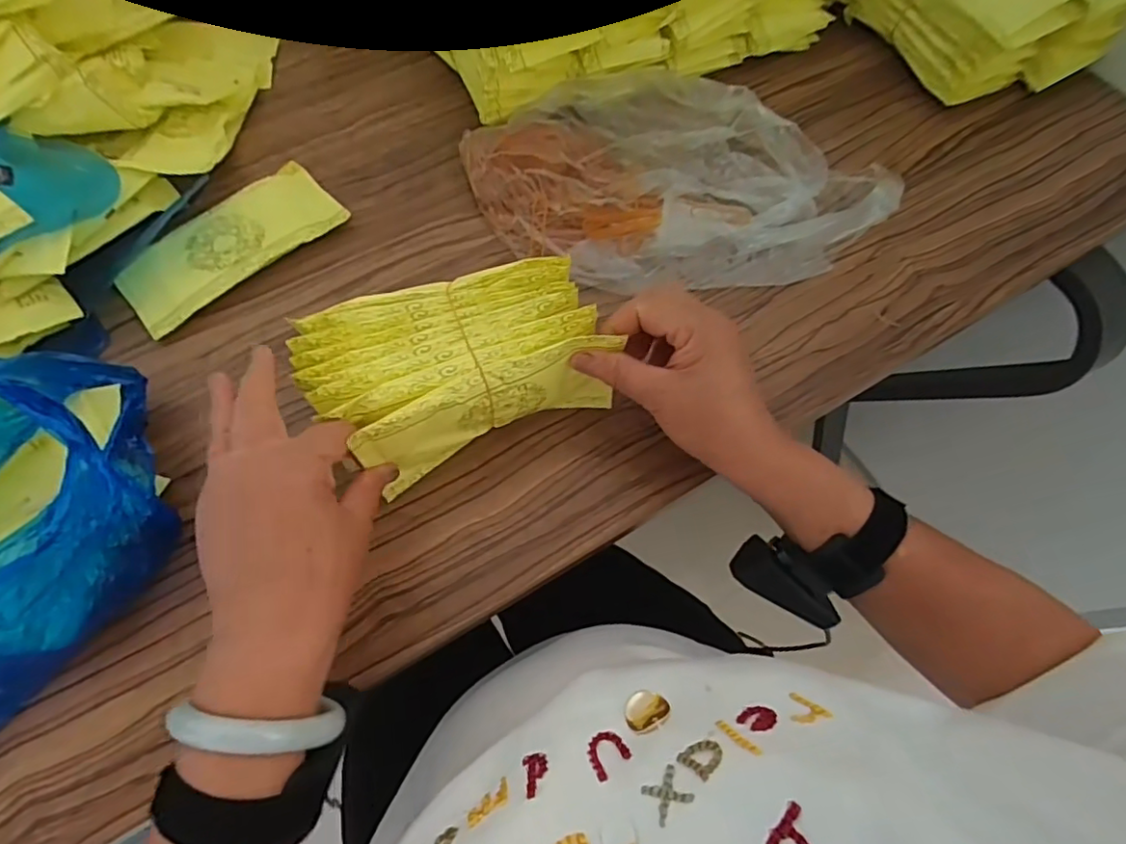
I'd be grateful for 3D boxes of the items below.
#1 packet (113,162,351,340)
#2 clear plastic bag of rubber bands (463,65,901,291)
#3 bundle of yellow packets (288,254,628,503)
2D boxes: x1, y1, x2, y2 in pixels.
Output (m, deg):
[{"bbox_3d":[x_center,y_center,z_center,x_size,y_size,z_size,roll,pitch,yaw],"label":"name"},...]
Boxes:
[{"bbox_3d":[-0.270,-0.145,0.473,0.172,0.013,0.090,-40,71,-16],"label":"packet"},{"bbox_3d":[0.084,-0.190,0.471,0.342,0.054,0.187,16,66,7],"label":"clear plastic bag of rubber bands"},{"bbox_3d":[-0.066,-0.033,0.379,0.173,0.085,0.091,-20,67,-9],"label":"bundle of yellow packets"}]

